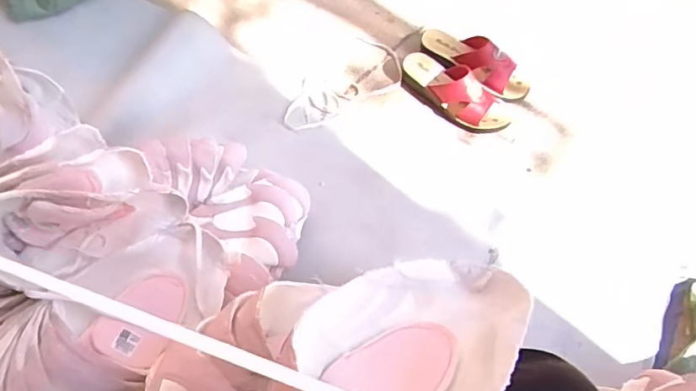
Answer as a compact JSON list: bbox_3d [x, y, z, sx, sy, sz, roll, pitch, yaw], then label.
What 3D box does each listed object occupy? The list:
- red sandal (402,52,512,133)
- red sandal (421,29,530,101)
[{"bbox_3d":[0.191,-0.194,0.944,0.227,0.077,0.074,42,71,18],"label":"red sandal"},{"bbox_3d":[0.246,-0.268,0.979,0.077,0.090,0.228,-39,70,-17],"label":"red sandal"}]

